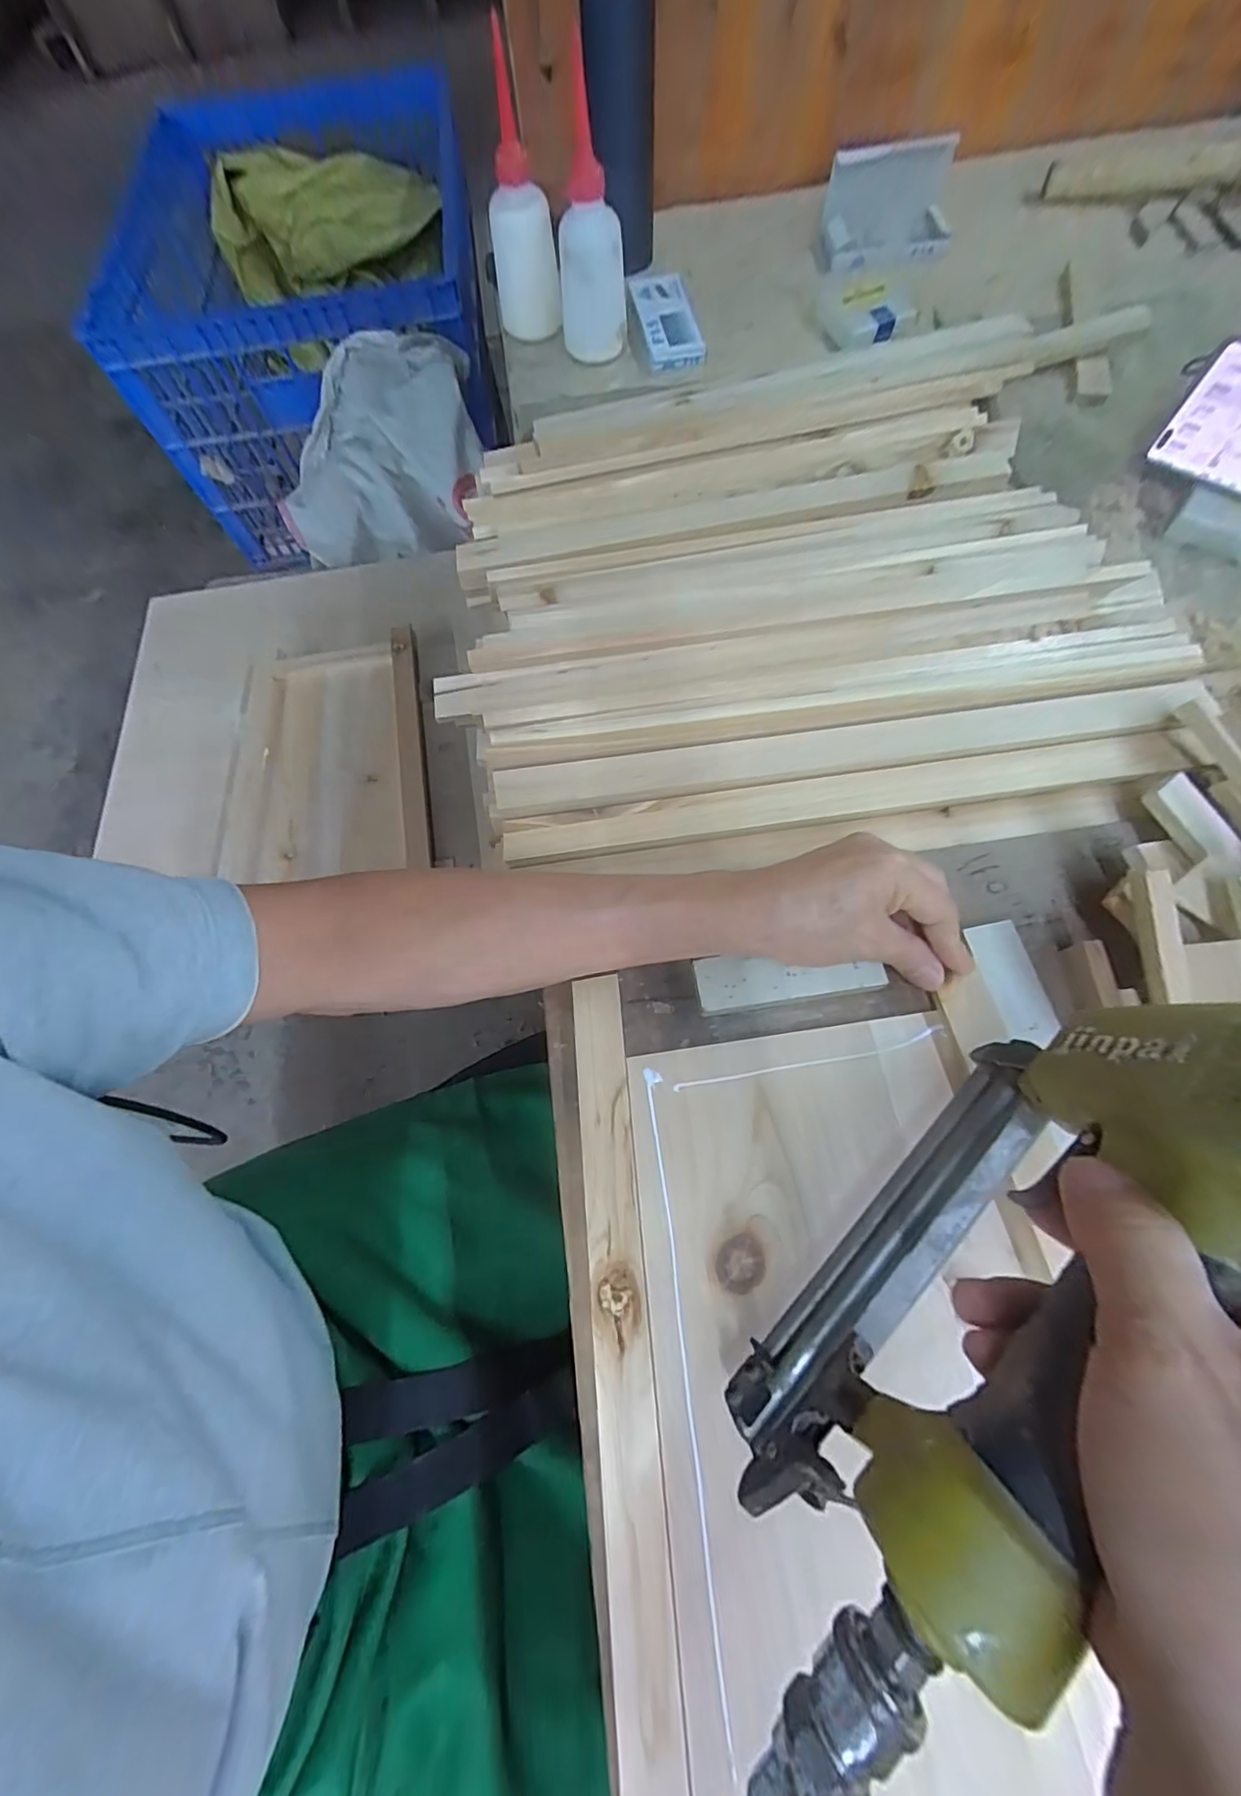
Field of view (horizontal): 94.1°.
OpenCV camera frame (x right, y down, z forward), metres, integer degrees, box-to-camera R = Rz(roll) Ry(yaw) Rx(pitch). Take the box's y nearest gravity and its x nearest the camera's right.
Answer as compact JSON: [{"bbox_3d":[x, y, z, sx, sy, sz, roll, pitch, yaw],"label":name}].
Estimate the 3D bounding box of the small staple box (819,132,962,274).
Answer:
[{"bbox_3d":[0.277,-0.700,0.591,0.138,0.065,0.080,-8,70,-2],"label":"small staple box"}]

